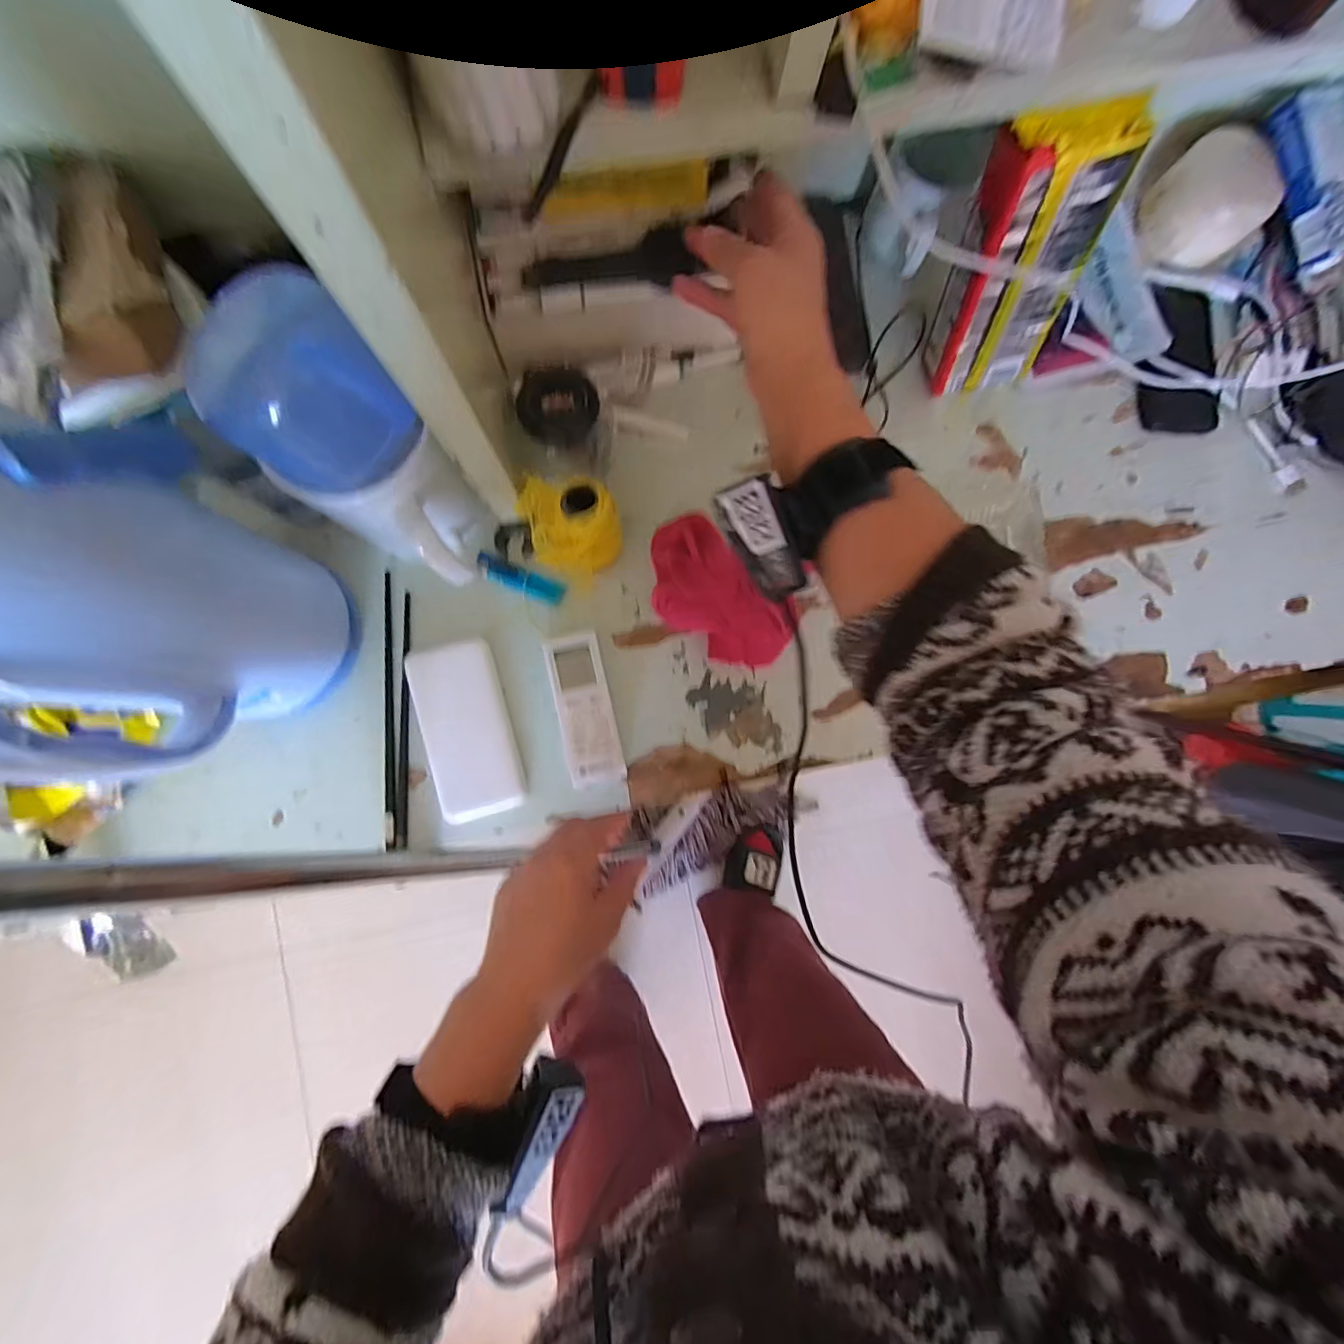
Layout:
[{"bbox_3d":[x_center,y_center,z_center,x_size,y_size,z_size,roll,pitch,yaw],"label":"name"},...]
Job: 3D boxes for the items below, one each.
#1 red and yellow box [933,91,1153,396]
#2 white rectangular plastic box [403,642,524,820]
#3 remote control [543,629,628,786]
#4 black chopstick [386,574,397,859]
[{"bbox_3d":[0.262,-0.300,0.420,0.088,0.180,0.058,-24,64,-4],"label":"red and yellow box"},{"bbox_3d":[-0.168,0.046,0.463,0.069,0.012,0.144,-14,90,-6],"label":"white rectangular plastic box"},{"bbox_3d":[-0.071,0.032,0.467,0.043,0.022,0.122,-12,90,-6],"label":"remote control"},{"bbox_3d":[-0.231,0.031,0.461,0.009,0.010,0.222,-2,89,-6],"label":"black chopstick"}]

